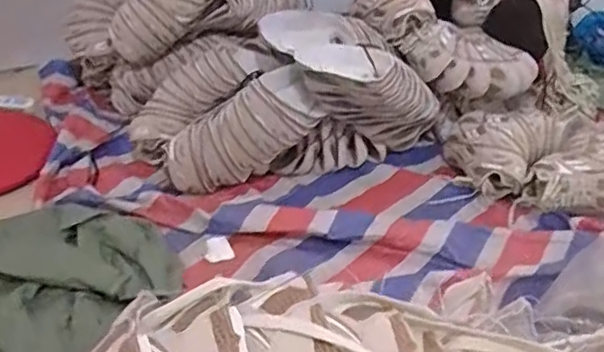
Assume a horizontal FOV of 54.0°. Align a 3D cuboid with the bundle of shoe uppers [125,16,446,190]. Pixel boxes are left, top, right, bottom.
[{"bbox_3d":[-0.037,-0.191,1.498,0.724,0.291,0.342,-11,37,-24],"label":"bundle of shoe uppers"}]

